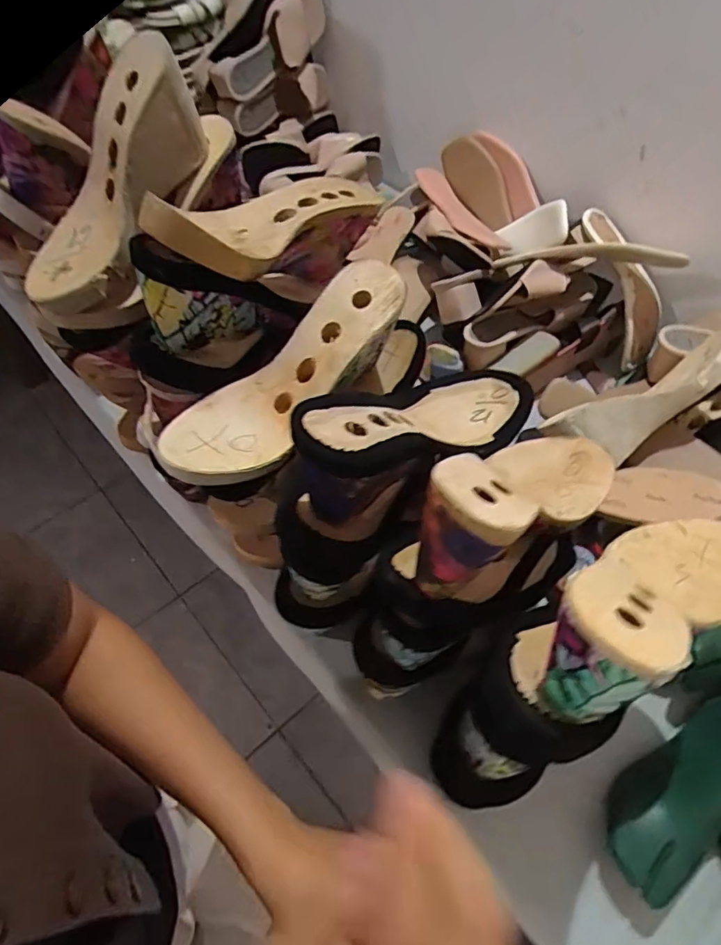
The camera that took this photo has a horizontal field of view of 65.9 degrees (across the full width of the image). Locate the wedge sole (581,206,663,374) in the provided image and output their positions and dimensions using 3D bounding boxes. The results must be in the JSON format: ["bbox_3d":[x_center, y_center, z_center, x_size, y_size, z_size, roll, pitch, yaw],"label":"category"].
[{"bbox_3d":[0.371,-0.261,0.783,0.063,0.051,0.216,-12,81,-12],"label":"wedge sole"}]

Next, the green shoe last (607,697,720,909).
[{"bbox_3d":[0.300,0.268,0.485,0.213,0.077,0.076,-39,65,-12],"label":"green shoe last"}]

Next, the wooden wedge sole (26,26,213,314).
[{"bbox_3d":[-0.218,-0.245,0.488,0.083,0.087,0.233,31,95,17],"label":"wooden wedge sole"}]

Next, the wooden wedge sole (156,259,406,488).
[{"bbox_3d":[-0.057,-0.078,0.441,0.234,0.048,0.083,-43,65,-2],"label":"wooden wedge sole"}]

